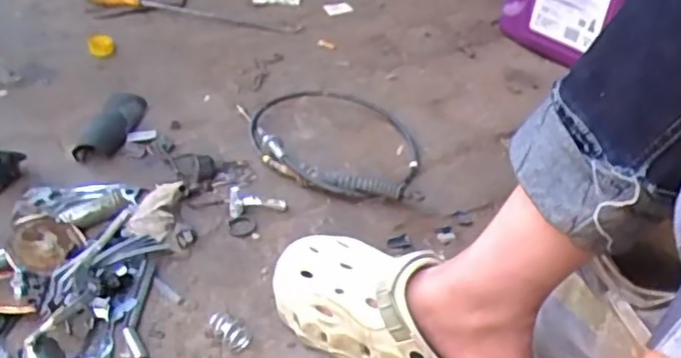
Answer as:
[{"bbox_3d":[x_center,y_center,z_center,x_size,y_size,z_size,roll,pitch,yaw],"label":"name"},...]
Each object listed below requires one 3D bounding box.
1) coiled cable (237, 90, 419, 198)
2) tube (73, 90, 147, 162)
[{"bbox_3d":[-0.019,-0.052,0.819,0.235,0.036,0.206,6,39,4],"label":"coiled cable"},{"bbox_3d":[-0.288,-0.068,0.811,0.046,0.035,0.136,10,37,11],"label":"tube"}]

